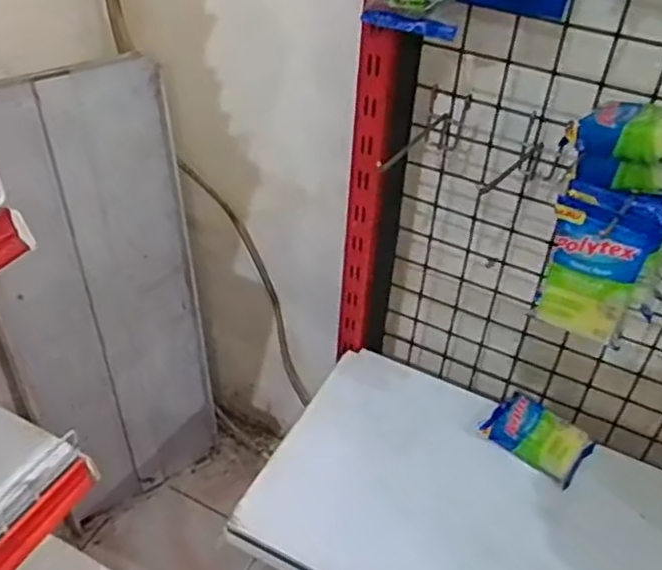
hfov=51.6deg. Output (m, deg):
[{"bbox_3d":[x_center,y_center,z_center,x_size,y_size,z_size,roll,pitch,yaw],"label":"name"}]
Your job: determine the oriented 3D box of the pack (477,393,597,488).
[{"bbox_3d":[0.271,0.193,0.887,0.081,0.034,0.123,-31,52,-34],"label":"pack"}]

